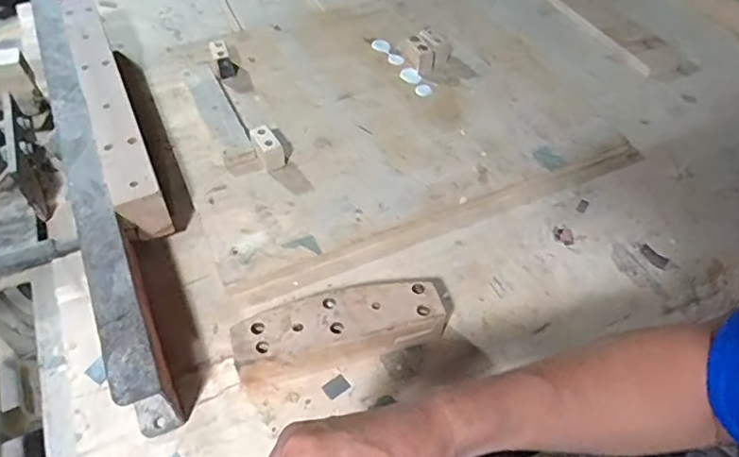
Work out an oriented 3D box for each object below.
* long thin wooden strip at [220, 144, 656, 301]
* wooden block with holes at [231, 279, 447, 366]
[{"bbox_3d":[0.138,-0.018,0.833,0.683,0.017,0.045,-20,57,-18],"label":"long thin wooden strip"},{"bbox_3d":[-0.036,0.120,0.672,0.247,0.065,0.075,-11,51,-10],"label":"wooden block with holes"}]

